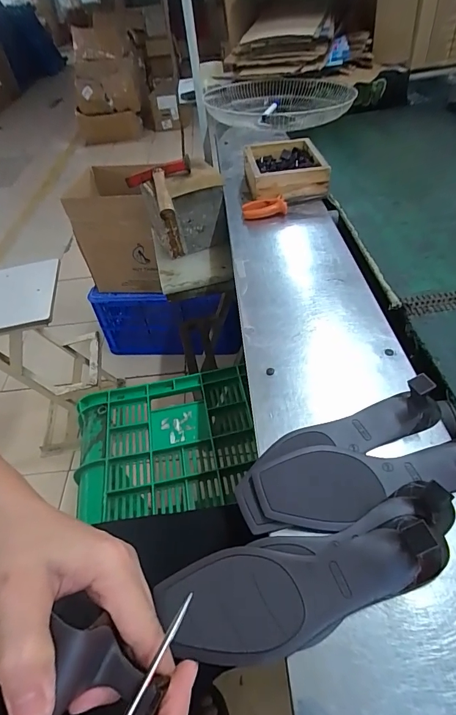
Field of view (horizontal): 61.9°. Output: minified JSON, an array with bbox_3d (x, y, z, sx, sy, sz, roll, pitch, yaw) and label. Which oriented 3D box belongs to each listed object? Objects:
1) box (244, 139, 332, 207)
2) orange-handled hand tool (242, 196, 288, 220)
[{"bbox_3d":[0.118,-0.392,0.806,0.155,0.062,0.199,-6,47,-2],"label":"box"},{"bbox_3d":[0.071,-0.295,0.747,0.086,0.026,0.036,-11,47,-8],"label":"orange-handled hand tool"}]

